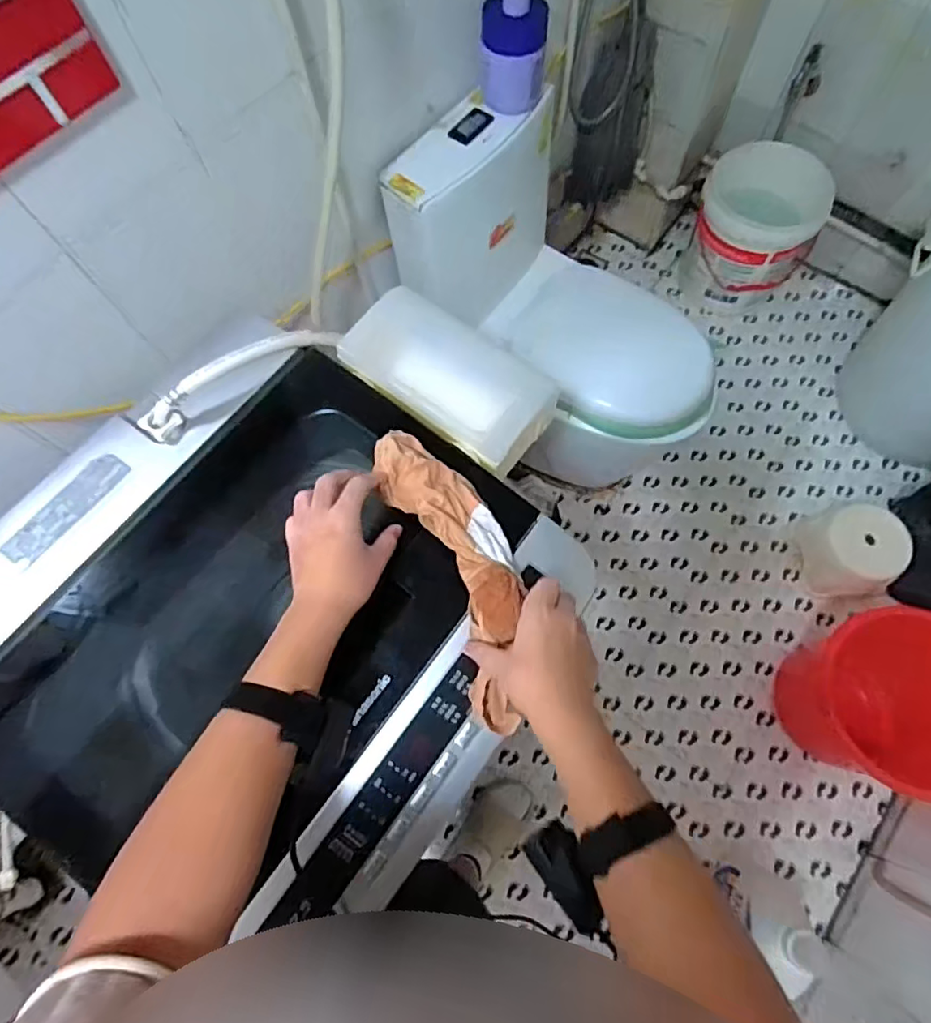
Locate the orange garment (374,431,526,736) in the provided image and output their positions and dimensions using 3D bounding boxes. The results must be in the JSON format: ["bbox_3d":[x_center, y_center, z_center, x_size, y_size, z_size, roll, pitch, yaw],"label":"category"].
[{"bbox_3d":[0.003,0.058,0.570,0.094,0.032,0.313,-22,83,-6],"label":"orange garment"}]

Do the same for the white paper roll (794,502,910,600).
[{"bbox_3d":[0.942,0.097,1.384,0.191,0.151,0.222,-1,70,1],"label":"white paper roll"}]

